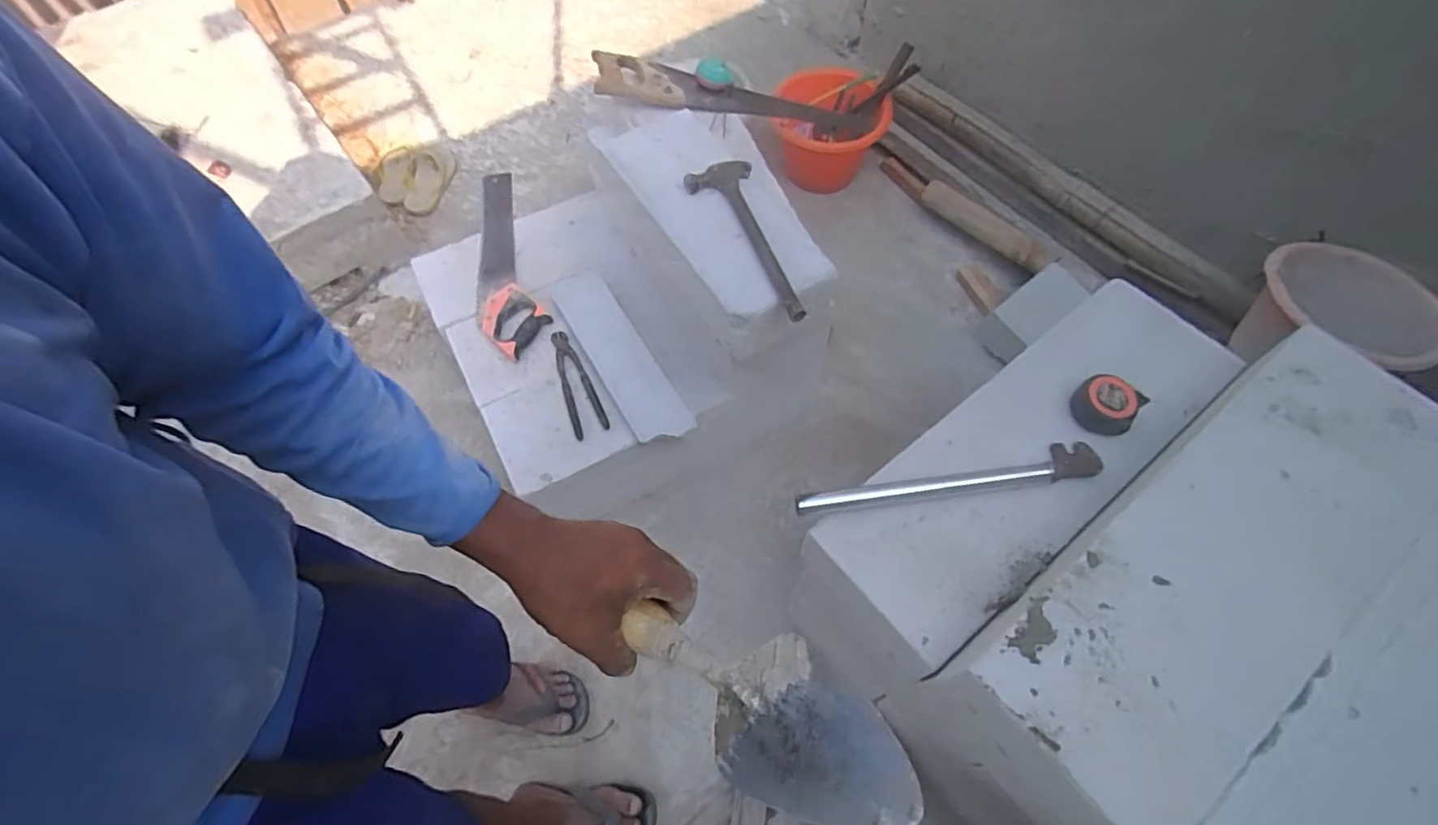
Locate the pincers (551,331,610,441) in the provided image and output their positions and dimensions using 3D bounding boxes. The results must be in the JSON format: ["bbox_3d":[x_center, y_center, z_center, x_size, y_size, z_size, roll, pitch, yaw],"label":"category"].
[{"bbox_3d":[-0.255,-0.055,1.149,0.061,0.015,0.216,-18,63,-10],"label":"pincers"}]

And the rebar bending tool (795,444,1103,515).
[{"bbox_3d":[0.272,0.084,0.769,0.363,0.027,0.040,-8,61,-4],"label":"rebar bending tool"}]

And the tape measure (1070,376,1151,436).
[{"bbox_3d":[0.479,-0.010,0.797,0.066,0.035,0.069,0,61,0],"label":"tape measure"}]

